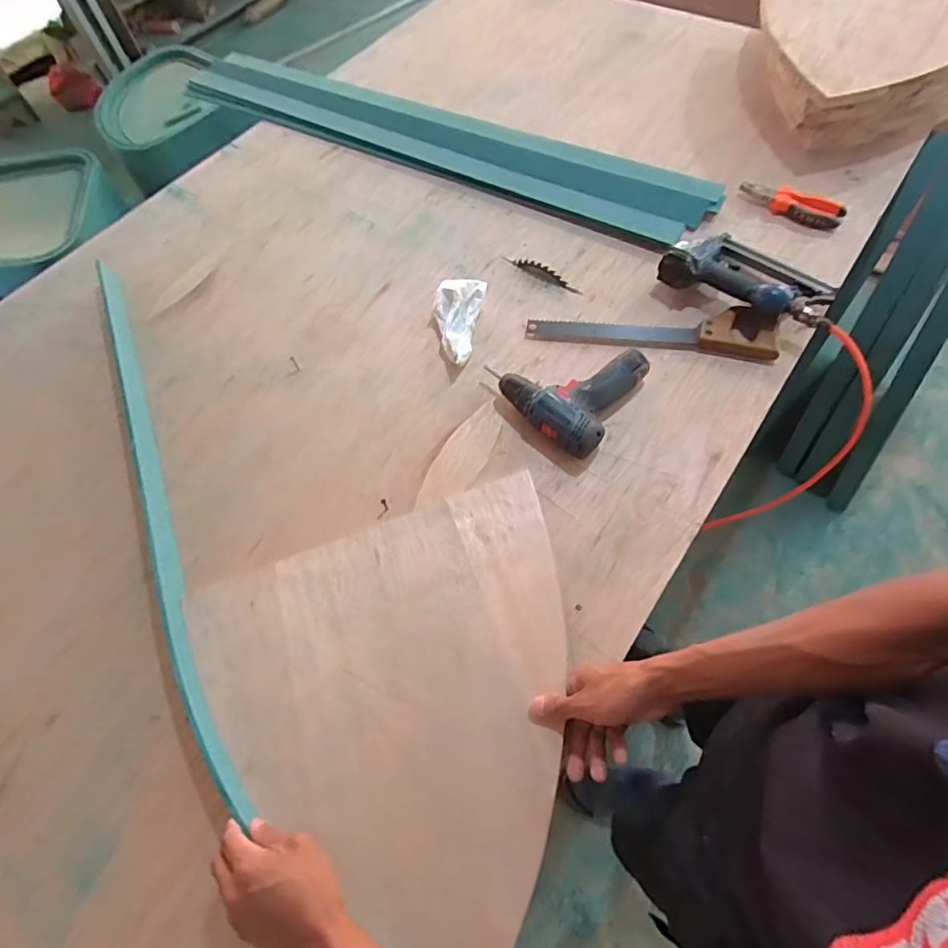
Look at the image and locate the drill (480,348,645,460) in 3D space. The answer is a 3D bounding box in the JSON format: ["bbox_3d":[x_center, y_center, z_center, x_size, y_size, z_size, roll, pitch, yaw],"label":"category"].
[{"bbox_3d":[0.128,-0.133,0.762,0.189,0.047,0.187,30,68,18],"label":"drill"}]

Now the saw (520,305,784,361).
[{"bbox_3d":[0.272,-0.235,0.827,0.365,0.024,0.083,9,63,9],"label":"saw"}]

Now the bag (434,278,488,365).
[{"bbox_3d":[-0.032,-0.247,0.845,0.081,0.038,0.168,9,63,9],"label":"bag"}]

